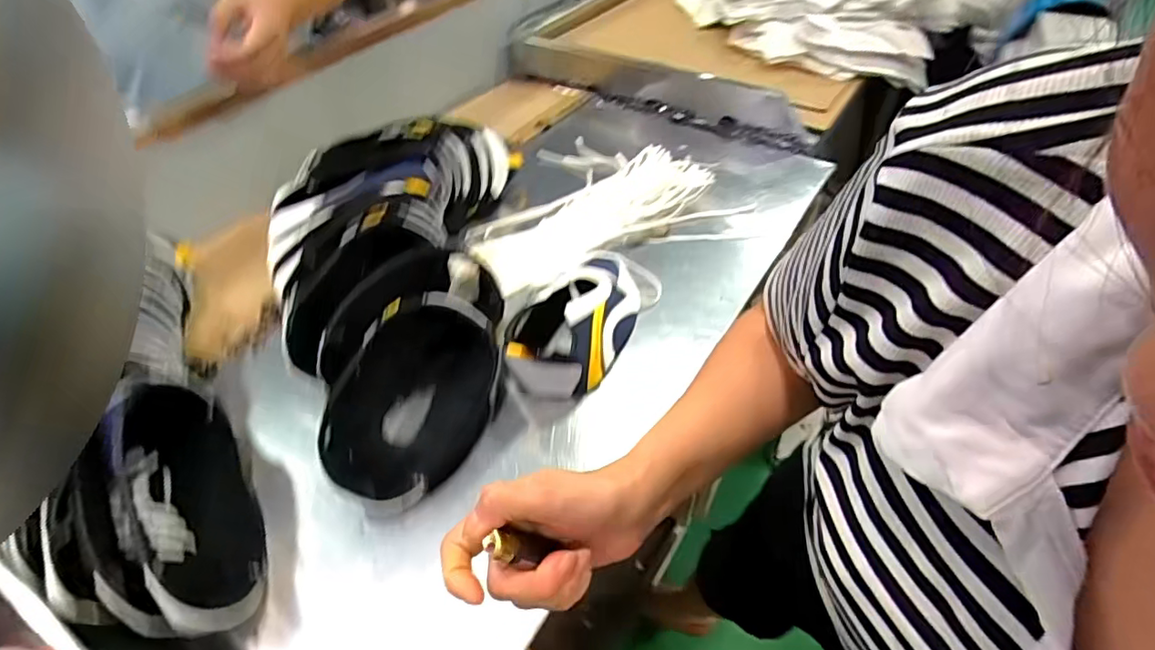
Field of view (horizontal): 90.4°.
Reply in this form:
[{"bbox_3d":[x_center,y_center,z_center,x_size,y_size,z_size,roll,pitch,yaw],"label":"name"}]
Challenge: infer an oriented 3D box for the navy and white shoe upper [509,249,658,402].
[{"bbox_3d":[0.007,-0.019,0.669,0.108,0.091,0.245,22,52,21],"label":"navy and white shoe upper"}]

